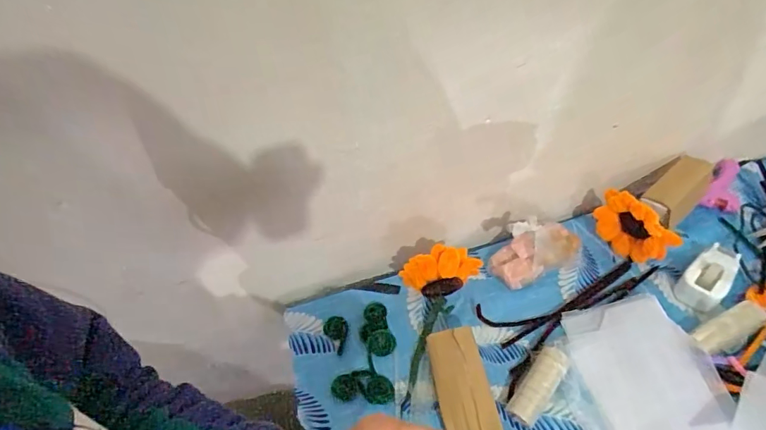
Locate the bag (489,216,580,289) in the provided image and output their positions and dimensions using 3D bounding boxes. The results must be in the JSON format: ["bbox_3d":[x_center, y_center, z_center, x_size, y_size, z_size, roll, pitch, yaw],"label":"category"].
[{"bbox_3d":[0.234,0.041,0.682,0.141,0.108,0.069,-25,51,-15],"label":"bag"}]

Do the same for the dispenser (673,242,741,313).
[{"bbox_3d":[0.469,0.090,0.657,0.103,0.036,0.059,-37,54,-23],"label":"dispenser"}]

